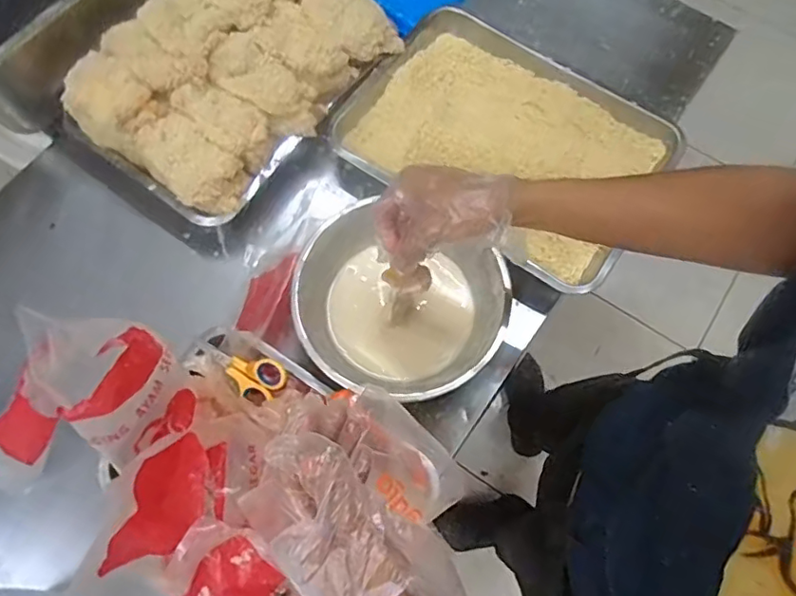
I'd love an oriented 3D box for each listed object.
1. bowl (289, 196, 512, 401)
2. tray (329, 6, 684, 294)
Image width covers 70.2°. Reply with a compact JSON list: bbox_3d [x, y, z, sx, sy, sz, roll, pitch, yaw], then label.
[{"bbox_3d":[-0.004,0.016,0.644,0.219,0.085,0.200,0,70,-1],"label":"bowl"},{"bbox_3d":[0.134,-0.202,0.729,0.380,0.044,0.280,33,73,11],"label":"tray"}]

